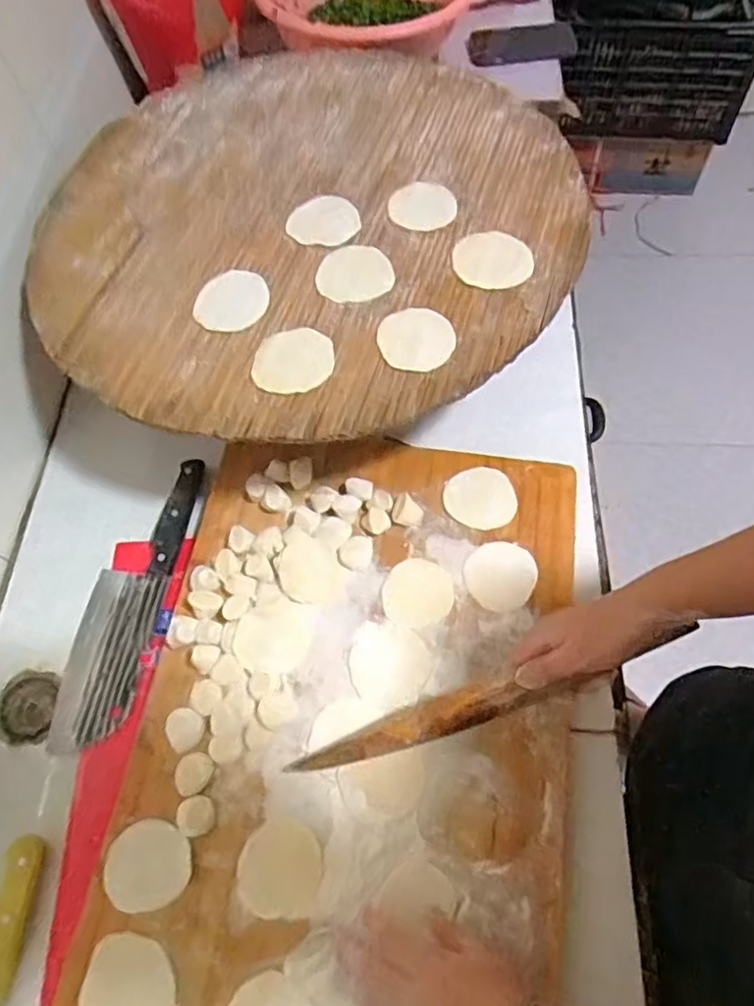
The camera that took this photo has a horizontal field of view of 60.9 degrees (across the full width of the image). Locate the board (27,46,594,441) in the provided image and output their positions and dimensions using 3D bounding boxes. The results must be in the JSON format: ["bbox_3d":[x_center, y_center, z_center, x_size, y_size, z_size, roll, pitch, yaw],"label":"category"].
[{"bbox_3d":[-0.063,-0.294,0.643,0.507,0.016,0.522,-1,63,2],"label":"board"}]

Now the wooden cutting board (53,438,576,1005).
[{"bbox_3d":[-0.023,0.189,0.556,0.363,0.030,0.558,8,64,7],"label":"wooden cutting board"}]

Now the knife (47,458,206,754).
[{"bbox_3d":[-0.249,0.089,0.641,0.074,0.019,0.296,7,65,8],"label":"knife"}]

